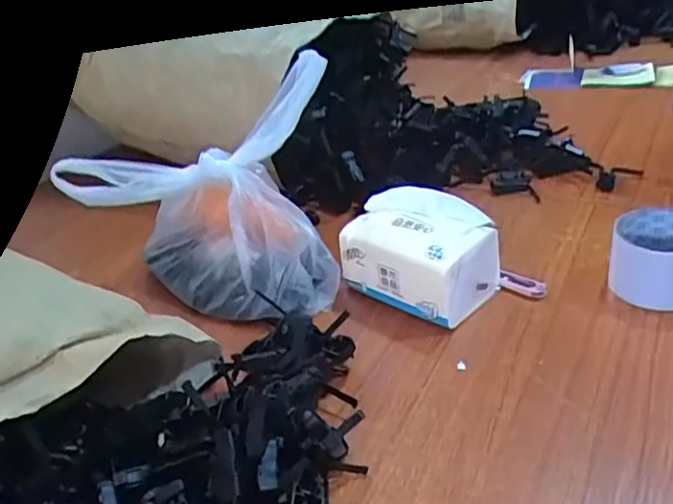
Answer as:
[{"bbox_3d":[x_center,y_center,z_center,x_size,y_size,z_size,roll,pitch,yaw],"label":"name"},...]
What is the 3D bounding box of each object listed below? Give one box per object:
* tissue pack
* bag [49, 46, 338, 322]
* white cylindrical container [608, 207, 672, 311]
[{"bbox_3d":[0.085,-0.003,0.588,0.134,0.085,0.105,22,42,39],"label":"tissue pack"},{"bbox_3d":[-0.130,-0.048,0.596,0.249,0.200,0.139,-4,31,5],"label":"bag"},{"bbox_3d":[0.297,0.007,0.544,0.082,0.064,0.079,-5,31,3],"label":"white cylindrical container"}]

